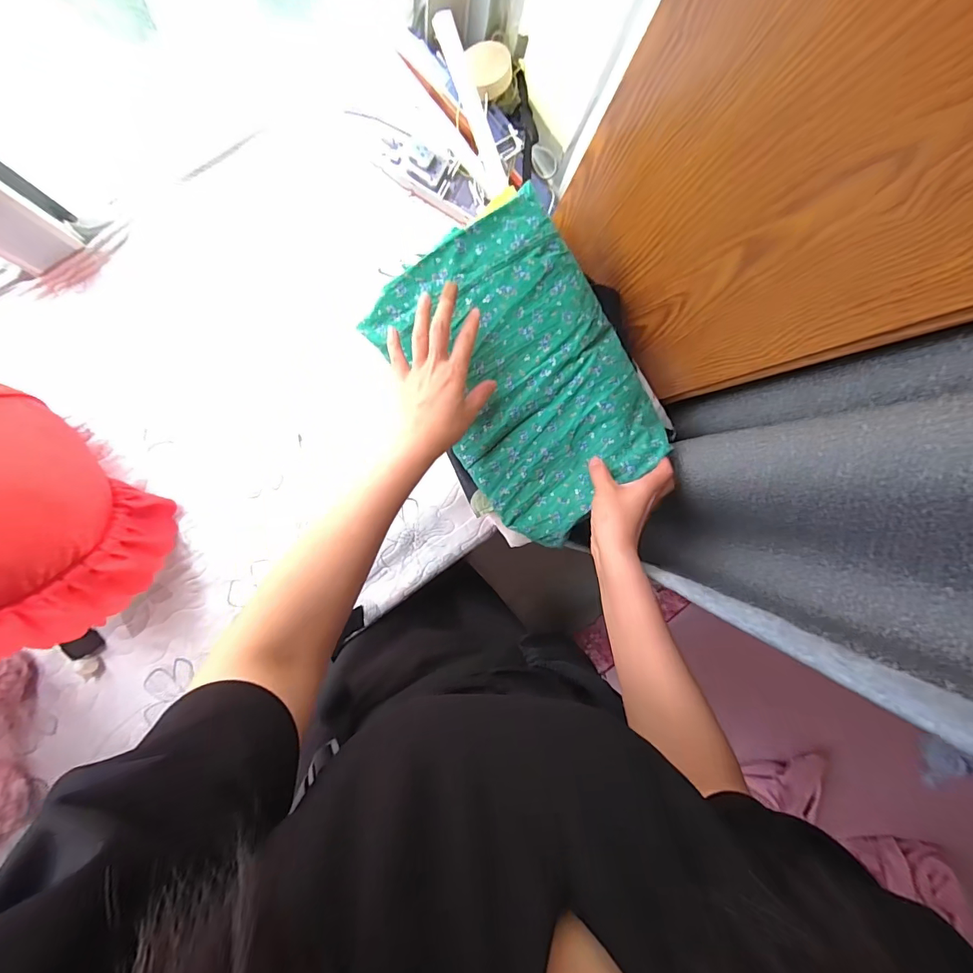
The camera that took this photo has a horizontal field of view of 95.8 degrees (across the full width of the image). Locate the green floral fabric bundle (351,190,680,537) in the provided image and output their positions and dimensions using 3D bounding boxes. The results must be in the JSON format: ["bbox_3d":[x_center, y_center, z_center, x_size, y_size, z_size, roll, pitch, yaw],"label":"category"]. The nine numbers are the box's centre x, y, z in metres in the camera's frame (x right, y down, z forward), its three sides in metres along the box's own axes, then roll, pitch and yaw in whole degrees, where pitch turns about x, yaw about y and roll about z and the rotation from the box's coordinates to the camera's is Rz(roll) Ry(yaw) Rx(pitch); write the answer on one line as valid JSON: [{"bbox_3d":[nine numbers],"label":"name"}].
[{"bbox_3d":[0.047,-0.113,0.502,0.229,0.070,0.341,-35,95,-4],"label":"green floral fabric bundle"}]

